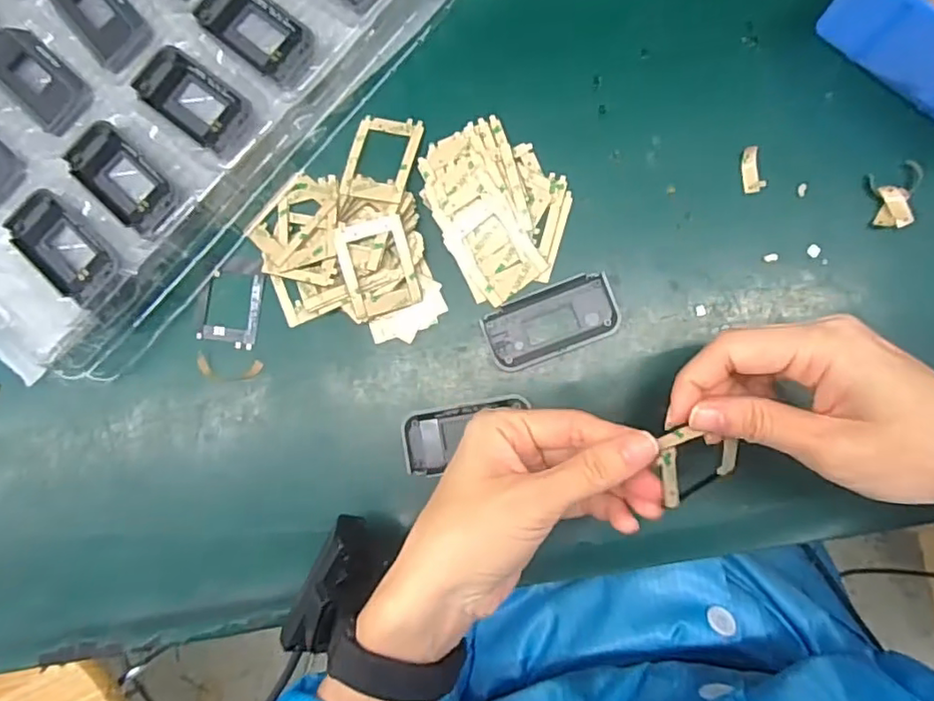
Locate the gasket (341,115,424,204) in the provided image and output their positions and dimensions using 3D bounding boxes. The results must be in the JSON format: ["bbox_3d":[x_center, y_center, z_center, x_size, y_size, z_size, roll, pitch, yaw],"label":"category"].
[{"bbox_3d":[-0.051,-0.116,0.361,0.039,0.005,0.055,13,79,11],"label":"gasket"}]

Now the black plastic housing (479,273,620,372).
[{"bbox_3d":[0.048,-0.016,0.348,0.076,0.007,0.039,-21,83,3],"label":"black plastic housing"}]

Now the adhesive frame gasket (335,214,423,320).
[{"bbox_3d":[-0.051,-0.049,0.349,0.039,0.005,0.053,-16,98,-6],"label":"adhesive frame gasket"}]

